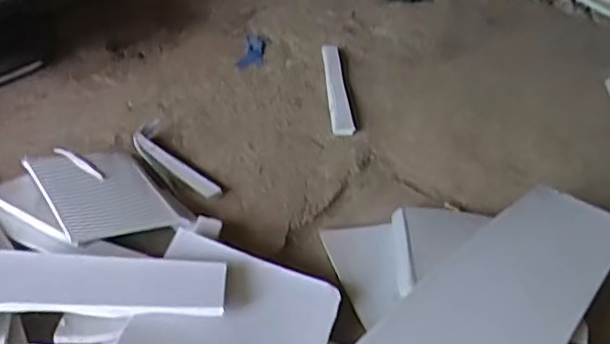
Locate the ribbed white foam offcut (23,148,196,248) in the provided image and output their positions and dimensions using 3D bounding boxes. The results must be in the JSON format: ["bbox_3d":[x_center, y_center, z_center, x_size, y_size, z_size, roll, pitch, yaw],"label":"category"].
[{"bbox_3d":[-0.275,0.025,0.853,0.159,0.022,0.205,-14,43,-34],"label":"ribbed white foam offcut"}]

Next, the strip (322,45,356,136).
[{"bbox_3d":[0.059,-0.164,1.170,0.039,0.012,0.292,-13,42,6],"label":"strip"}]

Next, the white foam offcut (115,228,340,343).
[{"bbox_3d":[-0.081,0.172,0.691,0.210,0.024,0.196,16,48,6],"label":"white foam offcut"}]

